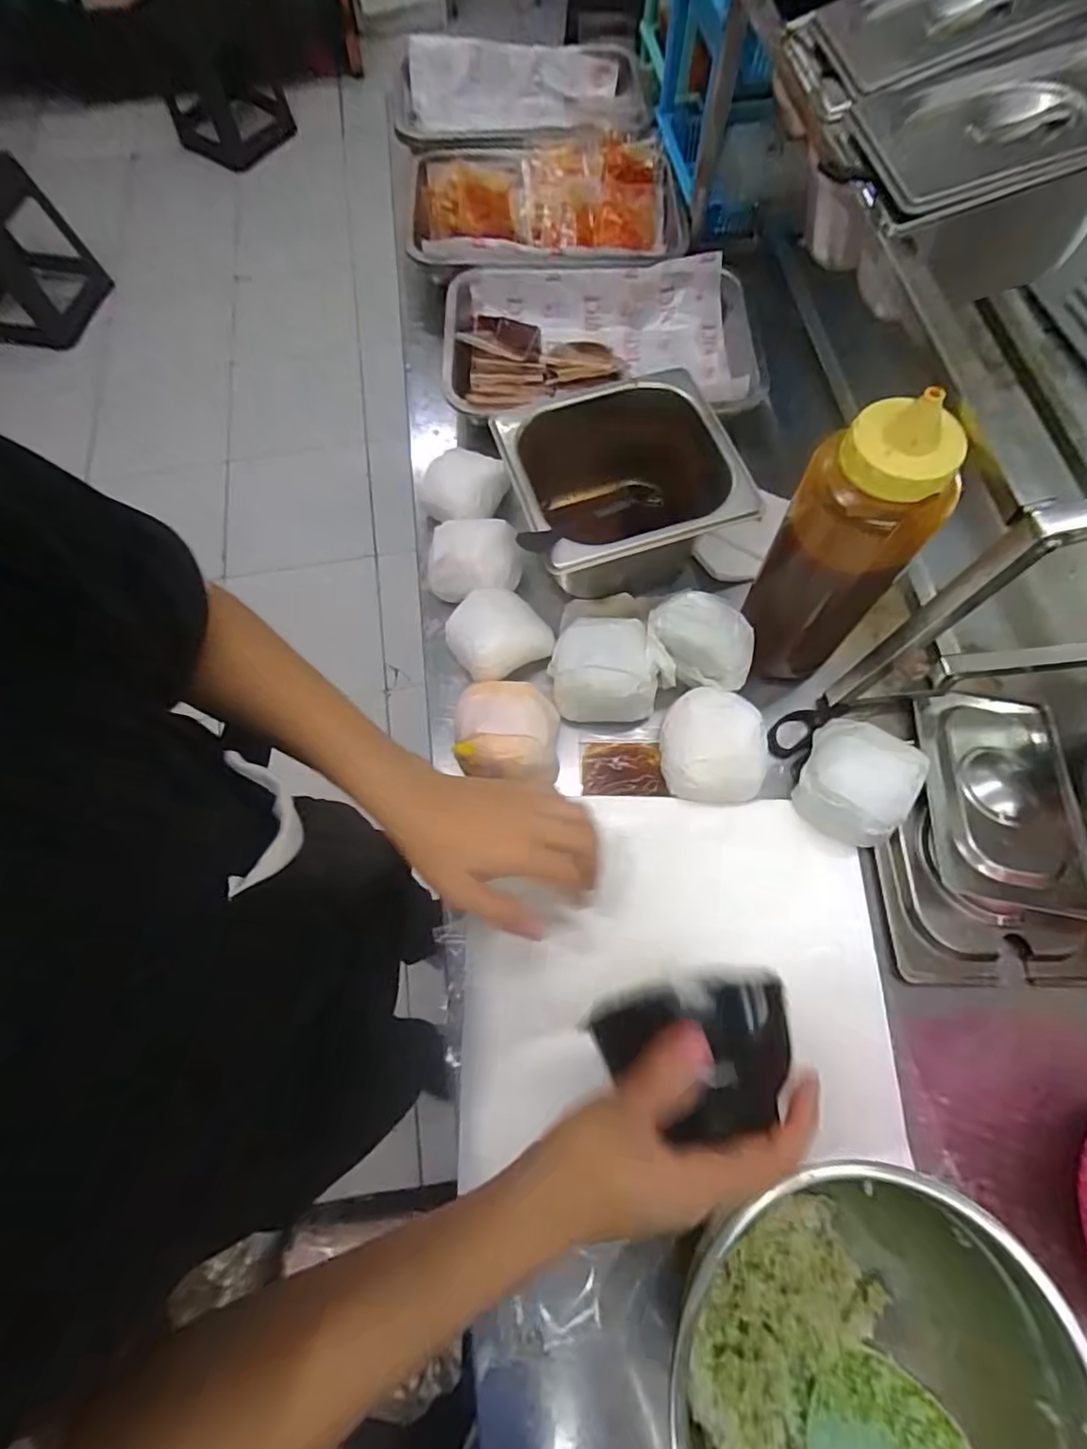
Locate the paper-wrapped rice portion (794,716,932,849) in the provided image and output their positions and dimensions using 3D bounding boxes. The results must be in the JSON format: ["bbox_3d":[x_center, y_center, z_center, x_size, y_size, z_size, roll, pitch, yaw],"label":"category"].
[{"bbox_3d":[0.231,0.043,0.437,0.074,0.053,0.073,0,69,1],"label":"paper-wrapped rice portion"}]

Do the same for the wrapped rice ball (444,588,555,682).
[{"bbox_3d":[-0.038,-0.073,0.491,0.072,0.044,0.071,0,69,1],"label":"wrapped rice ball"}]

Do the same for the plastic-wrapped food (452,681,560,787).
[{"bbox_3d":[-0.027,0.007,0.459,0.076,0.051,0.076,4,69,3],"label":"plastic-wrapped food"}]

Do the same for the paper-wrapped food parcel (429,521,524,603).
[{"bbox_3d":[-0.058,-0.142,0.512,0.078,0.038,0.066,5,69,3],"label":"paper-wrapped food parcel"}]

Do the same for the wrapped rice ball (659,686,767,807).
[{"bbox_3d":[0.128,0.016,0.449,0.073,0.048,0.080,0,69,1],"label":"wrapped rice ball"}]

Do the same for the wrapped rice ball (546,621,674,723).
[{"bbox_3d":[0.053,-0.043,0.474,0.091,0.052,0.078,-8,69,-2],"label":"wrapped rice ball"}]

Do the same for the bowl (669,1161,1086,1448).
[{"bbox_3d":[0.159,0.327,0.305,0.186,0.107,0.184,0,69,1],"label":"bowl"}]

